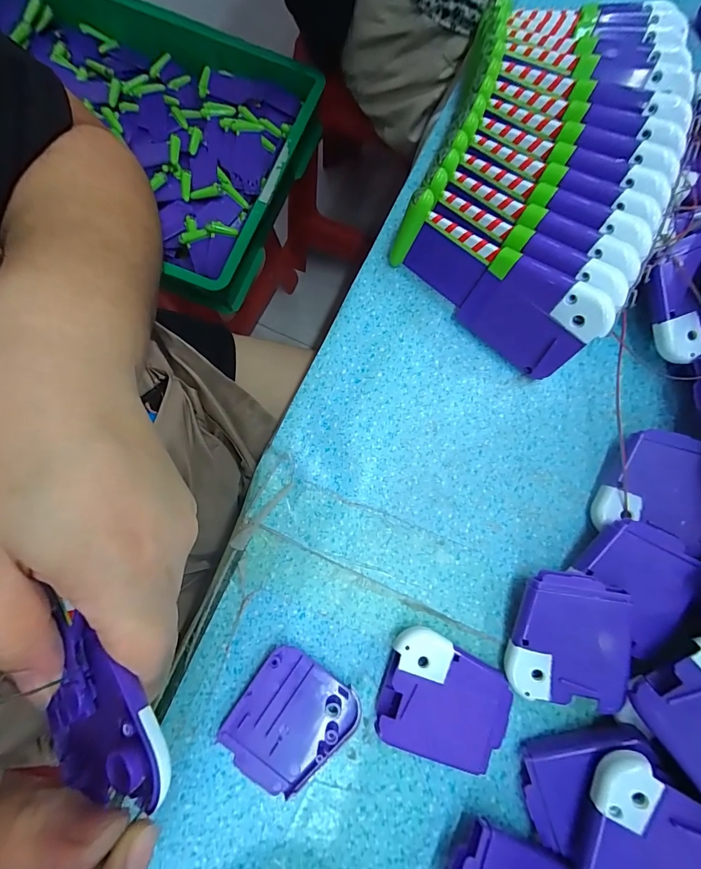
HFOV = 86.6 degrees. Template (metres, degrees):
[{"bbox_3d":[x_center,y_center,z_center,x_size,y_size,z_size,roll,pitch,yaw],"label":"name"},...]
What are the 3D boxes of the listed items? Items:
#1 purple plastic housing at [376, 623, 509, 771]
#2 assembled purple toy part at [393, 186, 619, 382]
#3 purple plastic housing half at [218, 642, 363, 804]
[{"bbox_3d":[0.046,0.129,0.183,0.061,0.015,0.053,19,80,2],"label":"purple plastic housing"},{"bbox_3d":[0.077,-0.083,0.205,0.117,0.053,0.018,43,58,11],"label":"assembled purple toy part"},{"bbox_3d":[-0.031,0.142,0.183,0.051,0.007,0.059,35,81,5],"label":"purple plastic housing half"}]

